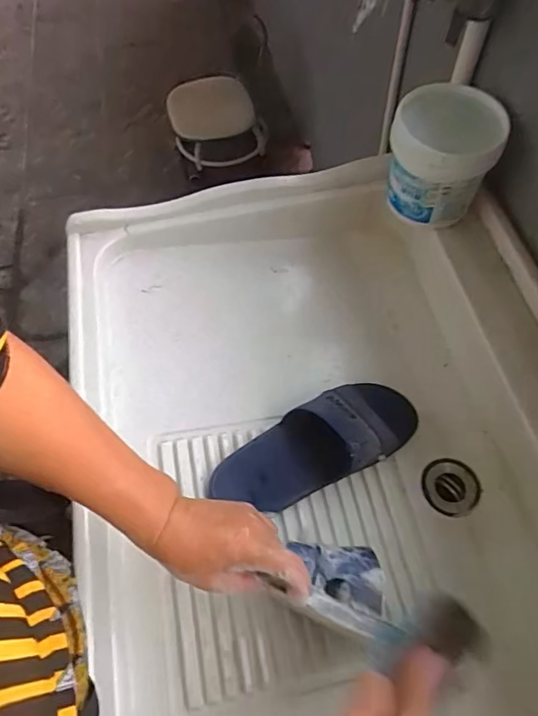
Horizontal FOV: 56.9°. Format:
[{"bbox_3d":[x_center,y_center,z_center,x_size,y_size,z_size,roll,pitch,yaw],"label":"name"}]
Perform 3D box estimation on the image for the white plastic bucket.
[{"bbox_3d":[0.206,-0.238,0.600,0.119,0.130,0.106,25,67,16],"label":"white plastic bucket"}]

